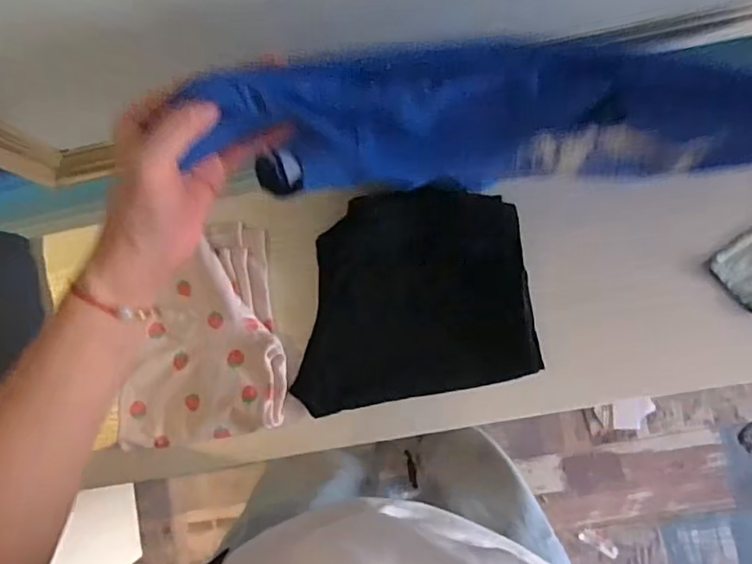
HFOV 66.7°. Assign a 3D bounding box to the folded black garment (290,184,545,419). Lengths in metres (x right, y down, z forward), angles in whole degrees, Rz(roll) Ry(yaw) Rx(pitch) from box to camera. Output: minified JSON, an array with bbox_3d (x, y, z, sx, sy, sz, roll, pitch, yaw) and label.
[{"bbox_3d":[0.033,0.014,0.639,0.261,0.036,0.223,-11,82,5],"label":"folded black garment"}]

